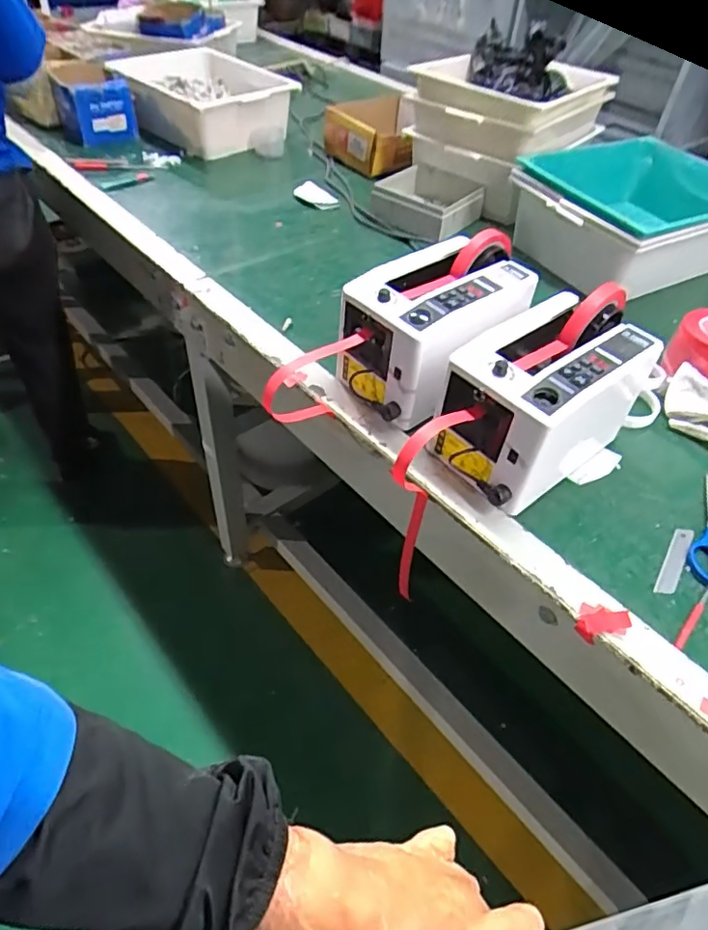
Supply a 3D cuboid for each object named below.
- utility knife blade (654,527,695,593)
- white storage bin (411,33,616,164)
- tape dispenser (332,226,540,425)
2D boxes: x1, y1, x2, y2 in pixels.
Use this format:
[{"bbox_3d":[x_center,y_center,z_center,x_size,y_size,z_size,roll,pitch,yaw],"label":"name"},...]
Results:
[{"bbox_3d":[0.337,0.100,0.609,0.018,0.004,0.101,32,52,16],"label":"utility knife blade"},{"bbox_3d":[0.307,-0.738,1.183,0.308,0.118,0.328,32,53,24],"label":"white storage bin"},{"bbox_3d":[0.105,-0.169,0.730,0.166,0.154,0.236,33,53,24],"label":"tape dispenser"}]

